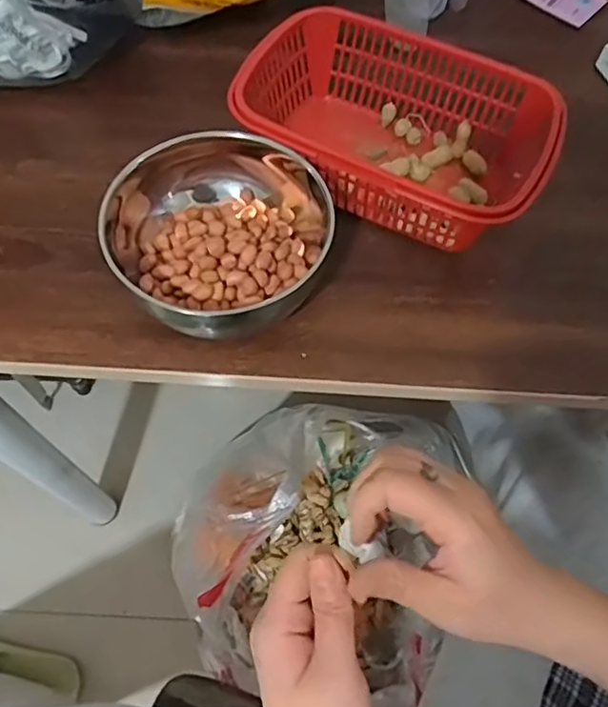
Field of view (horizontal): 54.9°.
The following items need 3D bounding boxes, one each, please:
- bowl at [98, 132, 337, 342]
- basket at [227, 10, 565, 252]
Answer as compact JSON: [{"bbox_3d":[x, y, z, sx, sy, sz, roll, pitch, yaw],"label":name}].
[{"bbox_3d":[-0.062,-0.080,0.365,0.149,0.064,0.121,39,68,16],"label":"bowl"},{"bbox_3d":[0.060,-0.145,0.400,0.193,0.071,0.130,23,65,9],"label":"basket"}]

